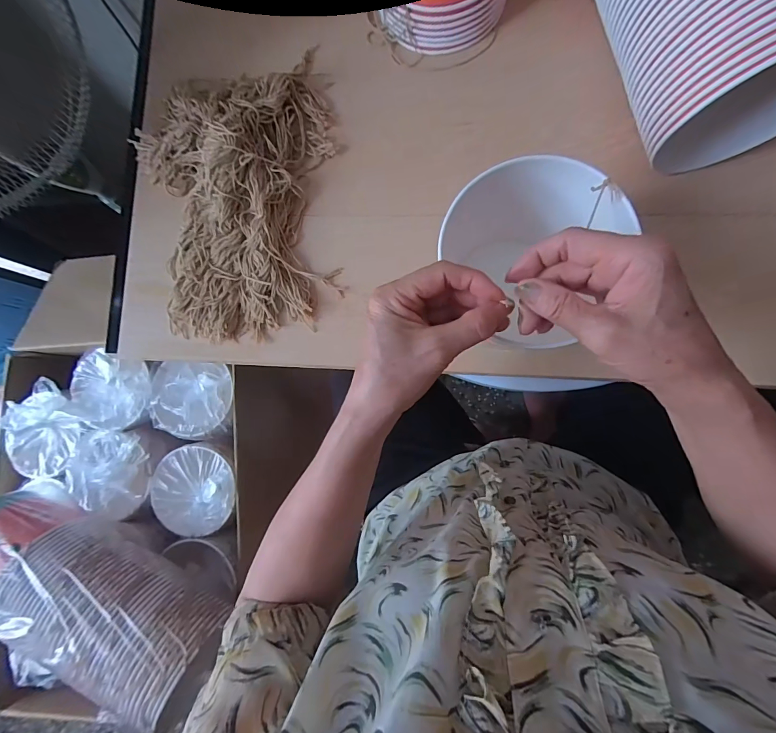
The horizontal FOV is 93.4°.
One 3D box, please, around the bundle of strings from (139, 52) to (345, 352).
[{"bbox_3d":[-0.193,-0.221,0.467,0.266,0.047,0.368,-10,84,6],"label":"bundle of strings"}]

